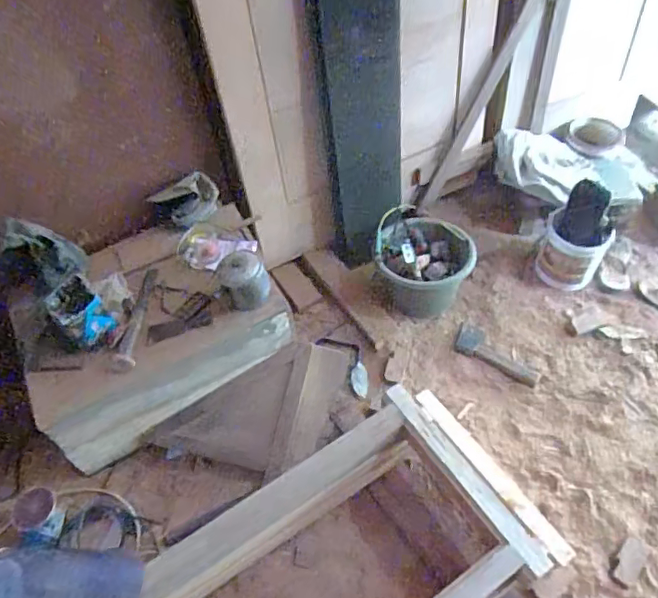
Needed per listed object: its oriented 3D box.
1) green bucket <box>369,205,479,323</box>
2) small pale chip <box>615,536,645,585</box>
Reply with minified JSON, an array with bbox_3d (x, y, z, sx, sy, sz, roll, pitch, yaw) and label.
[{"bbox_3d":[0.288,-0.108,1.761,0.313,0.188,0.272,22,54,15],"label":"green bucket"},{"bbox_3d":[0.714,0.618,1.323,0.053,0.009,0.116,32,57,20],"label":"small pale chip"}]

